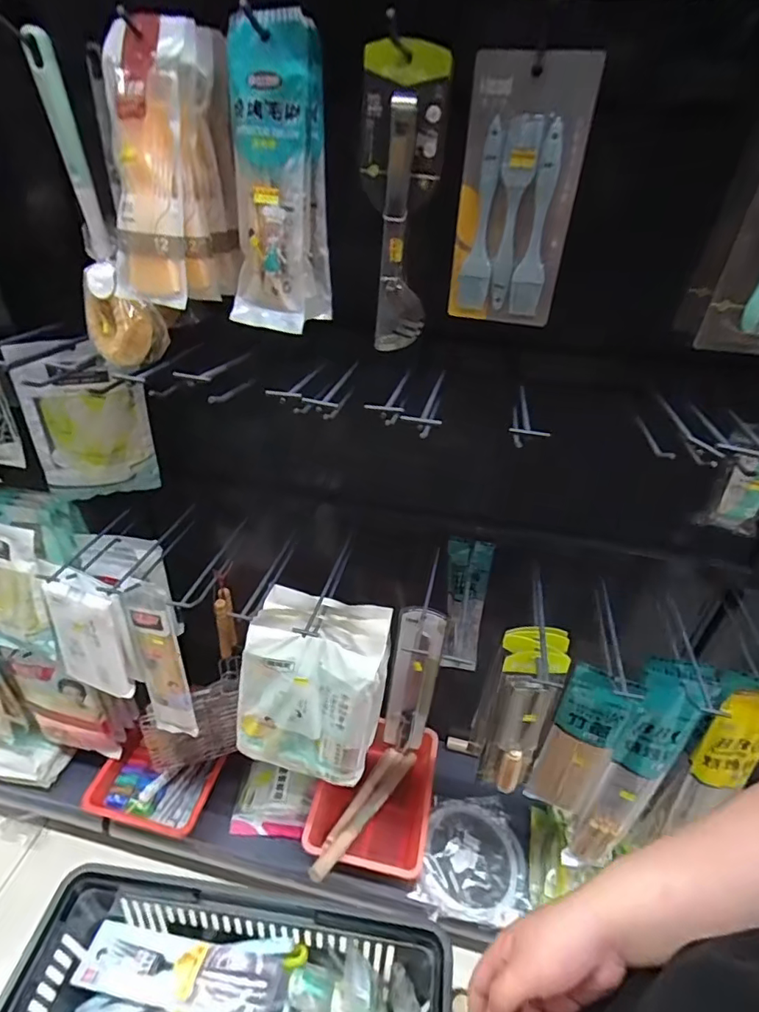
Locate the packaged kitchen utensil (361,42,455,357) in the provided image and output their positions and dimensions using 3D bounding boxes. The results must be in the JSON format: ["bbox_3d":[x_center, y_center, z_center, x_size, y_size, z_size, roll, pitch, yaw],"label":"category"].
[{"bbox_3d":[0.018,-0.290,0.516,0.075,0.256,0.065,3,34,-2],"label":"packaged kitchen utensil"}]

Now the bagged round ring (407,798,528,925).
[{"bbox_3d":[0.216,0.804,1.187,0.239,0.017,0.249,7,34,4],"label":"bagged round ring"}]

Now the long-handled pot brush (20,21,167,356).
[{"bbox_3d":[-0.285,-0.293,0.528,0.065,0.283,0.094,-19,40,-30],"label":"long-handled pot brush"}]

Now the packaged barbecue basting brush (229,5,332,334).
[{"bbox_3d":[-0.094,-0.298,0.481,0.093,0.237,0.054,-2,35,-9],"label":"packaged barbecue basting brush"}]

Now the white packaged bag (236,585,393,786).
[{"bbox_3d":[-0.116,0.317,0.880,0.232,0.342,0.075,12,24,5],"label":"white packaged bag"}]

